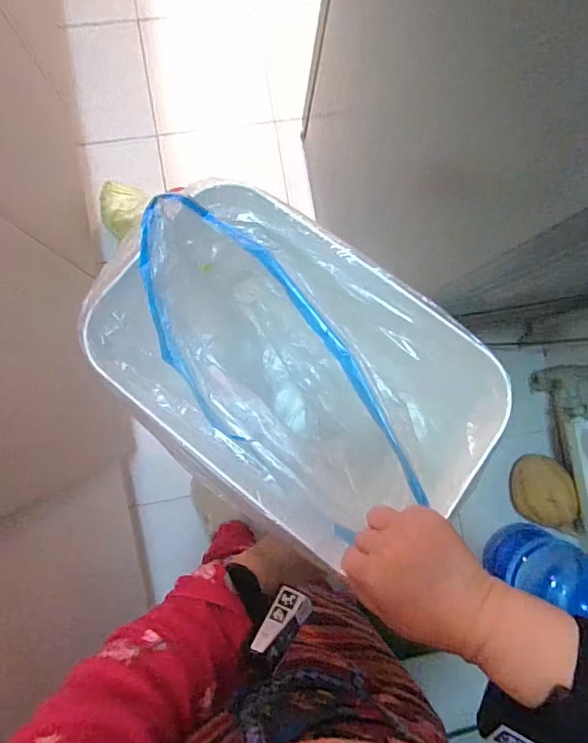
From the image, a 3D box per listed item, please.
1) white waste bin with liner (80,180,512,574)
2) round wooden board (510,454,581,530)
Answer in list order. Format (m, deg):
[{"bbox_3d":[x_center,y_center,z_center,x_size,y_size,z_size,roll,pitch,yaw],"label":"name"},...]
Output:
[{"bbox_3d":[-0.010,-0.005,0.468,0.329,0.190,0.207,42,86,-2],"label":"white waste bin with liner"},{"bbox_3d":[0.594,0.286,1.148,0.015,0.161,0.162,-1,87,-34],"label":"round wooden board"}]

